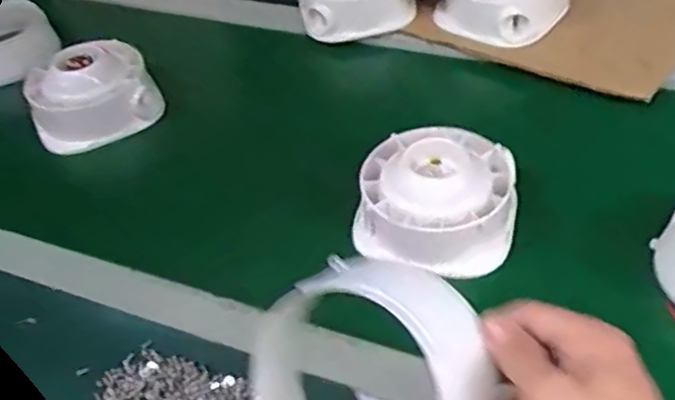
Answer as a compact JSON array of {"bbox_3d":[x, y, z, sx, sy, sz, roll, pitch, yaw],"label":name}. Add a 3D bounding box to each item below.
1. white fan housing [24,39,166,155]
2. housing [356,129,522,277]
[{"bbox_3d":[-0.312,-0.135,0.894,0.151,0.094,0.147,-20,44,-14],"label":"white fan housing"},{"bbox_3d":[0.089,-0.005,0.625,0.138,0.071,0.142,2,43,10],"label":"housing"}]

